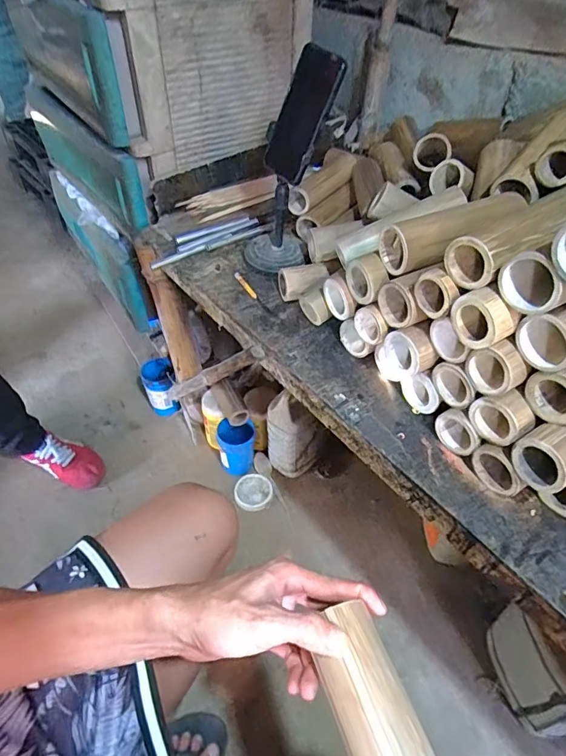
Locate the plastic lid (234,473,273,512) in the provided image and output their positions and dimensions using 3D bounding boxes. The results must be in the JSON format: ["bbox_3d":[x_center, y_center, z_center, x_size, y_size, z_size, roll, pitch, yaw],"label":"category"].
[{"bbox_3d":[-0.070,0.269,1.089,0.090,0.022,0.086,-17,48,-19],"label":"plastic lid"}]

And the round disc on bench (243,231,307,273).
[{"bbox_3d":[-0.019,-0.222,0.791,0.095,0.024,0.101,-2,58,3],"label":"round disc on bench"}]

